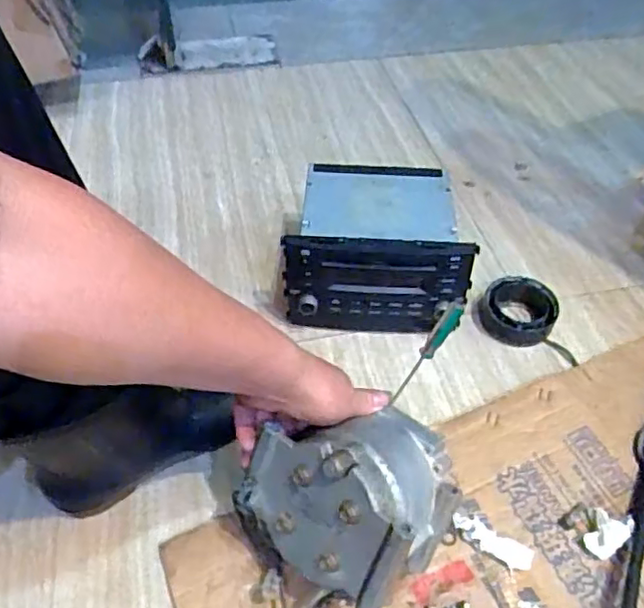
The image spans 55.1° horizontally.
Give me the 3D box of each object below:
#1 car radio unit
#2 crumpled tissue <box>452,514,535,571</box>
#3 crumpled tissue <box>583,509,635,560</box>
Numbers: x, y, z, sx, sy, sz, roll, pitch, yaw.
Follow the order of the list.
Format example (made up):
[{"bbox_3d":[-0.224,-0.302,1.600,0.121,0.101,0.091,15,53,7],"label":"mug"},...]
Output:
[{"bbox_3d":[0.067,-0.072,0.780,0.209,0.126,0.195,4,46,1],"label":"car radio unit"},{"bbox_3d":[0.156,0.218,0.567,0.075,0.015,0.021,24,50,18],"label":"crumpled tissue"},{"bbox_3d":[0.263,0.212,0.568,0.032,0.022,0.044,30,52,23],"label":"crumpled tissue"}]

